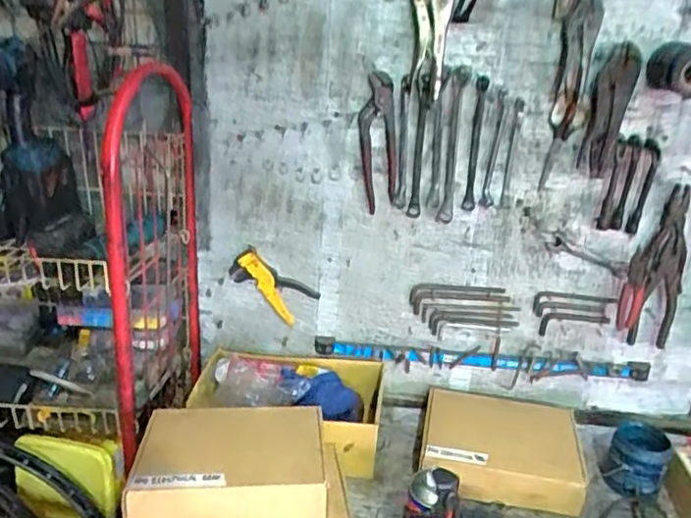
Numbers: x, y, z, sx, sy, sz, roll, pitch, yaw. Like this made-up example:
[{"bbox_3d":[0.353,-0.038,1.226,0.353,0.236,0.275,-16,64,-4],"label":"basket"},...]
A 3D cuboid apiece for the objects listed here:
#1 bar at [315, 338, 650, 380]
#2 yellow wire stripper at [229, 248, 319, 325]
[{"bbox_3d":[0.259,0.197,1.183,0.625,0.035,0.014,5,23,3],"label":"bar"},{"bbox_3d":[-0.142,0.050,1.171,0.164,0.081,0.026,38,19,-14],"label":"yellow wire stripper"}]

